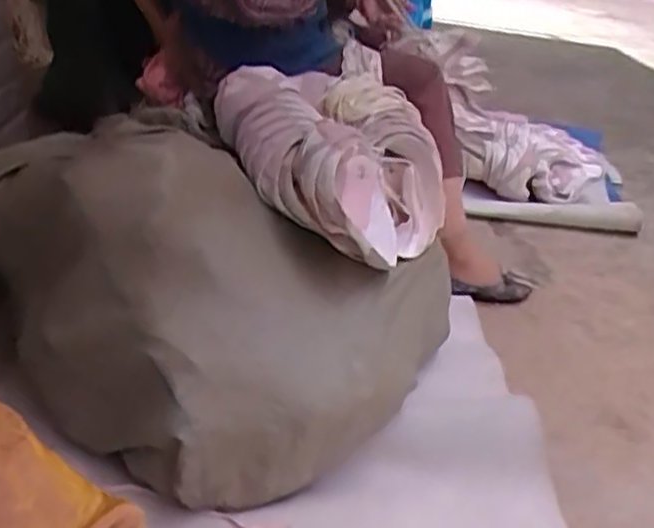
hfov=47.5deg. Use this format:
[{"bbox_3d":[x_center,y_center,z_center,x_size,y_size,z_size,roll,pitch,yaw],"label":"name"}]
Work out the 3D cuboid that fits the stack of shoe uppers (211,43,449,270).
[{"bbox_3d":[0.024,-0.168,1.178,0.312,0.201,0.402,-14,35,-26],"label":"stack of shoe uppers"}]

